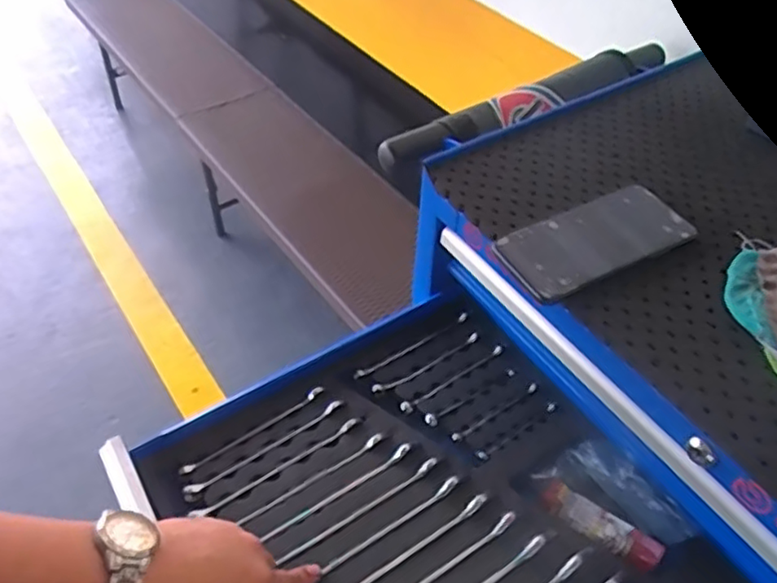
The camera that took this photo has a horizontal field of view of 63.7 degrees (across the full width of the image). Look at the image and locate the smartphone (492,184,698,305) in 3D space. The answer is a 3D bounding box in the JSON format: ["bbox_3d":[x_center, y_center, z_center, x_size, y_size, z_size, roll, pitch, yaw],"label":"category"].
[{"bbox_3d":[0.173,-0.043,0.523,0.163,0.012,0.075,-21,53,-20],"label":"smartphone"}]

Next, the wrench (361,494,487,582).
[{"bbox_3d":[-0.003,0.222,0.503,0.204,0.017,0.010,-25,54,-23],"label":"wrench"}]

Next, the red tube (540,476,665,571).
[{"bbox_3d":[0.181,0.198,0.534,0.102,0.026,0.027,33,55,24],"label":"red tube"}]

